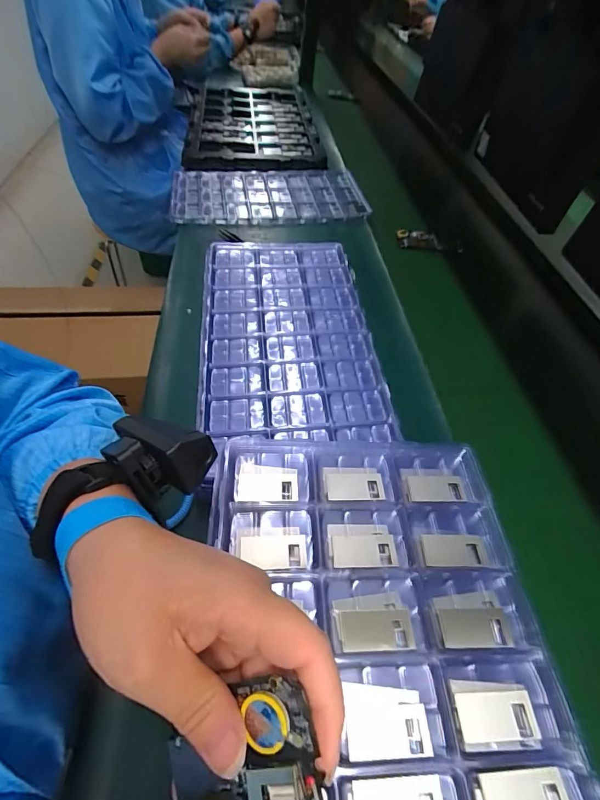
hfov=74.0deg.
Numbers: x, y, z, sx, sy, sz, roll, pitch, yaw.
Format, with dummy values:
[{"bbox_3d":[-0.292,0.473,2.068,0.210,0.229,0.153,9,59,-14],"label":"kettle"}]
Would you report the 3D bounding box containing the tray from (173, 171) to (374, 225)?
[{"bbox_3d":[-0.063,-0.418,0.817,0.388,0.033,0.208,-2,51,-9],"label":"tray"}]

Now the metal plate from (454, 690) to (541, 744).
[{"bbox_3d":[0.108,0.173,0.218,0.042,0.004,0.022,2,51,-6],"label":"metal plate"}]

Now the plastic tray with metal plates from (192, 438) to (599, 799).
[{"bbox_3d":[0.051,0.186,0.200,0.197,0.028,0.380,2,51,-6],"label":"plastic tray with metal plates"}]

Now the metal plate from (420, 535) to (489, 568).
[{"bbox_3d":[0.108,0.106,0.278,0.044,0.007,0.021,5,50,-4],"label":"metal plate"}]

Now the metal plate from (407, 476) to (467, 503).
[{"bbox_3d":[0.106,0.070,0.311,0.043,0.008,0.022,5,50,-4],"label":"metal plate"}]

